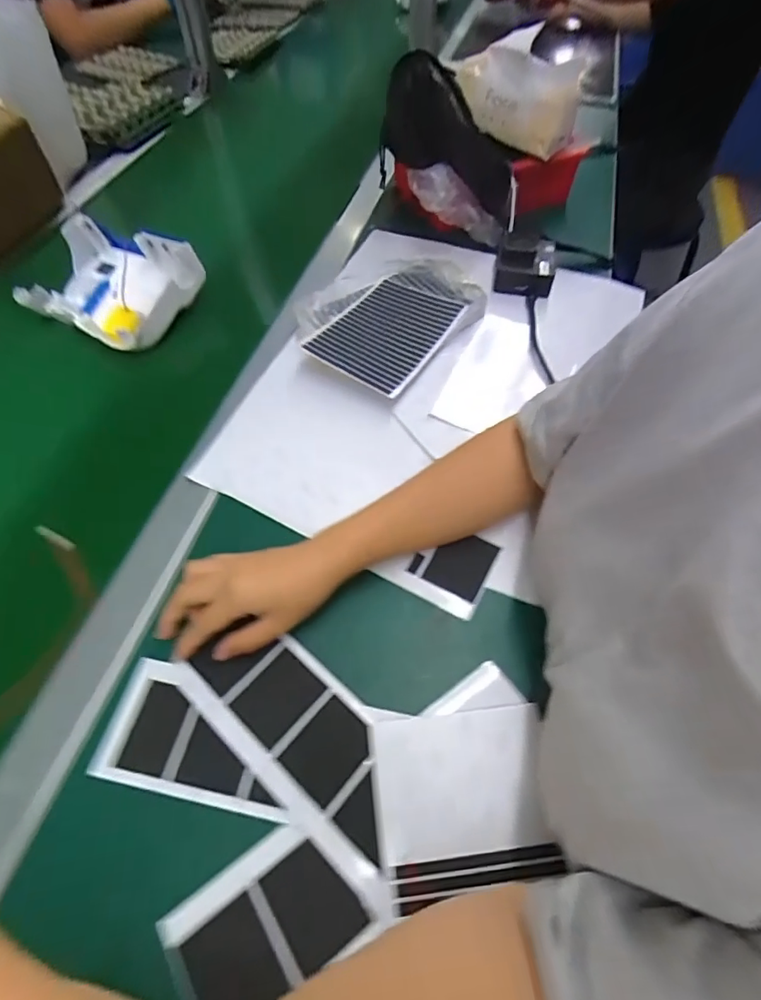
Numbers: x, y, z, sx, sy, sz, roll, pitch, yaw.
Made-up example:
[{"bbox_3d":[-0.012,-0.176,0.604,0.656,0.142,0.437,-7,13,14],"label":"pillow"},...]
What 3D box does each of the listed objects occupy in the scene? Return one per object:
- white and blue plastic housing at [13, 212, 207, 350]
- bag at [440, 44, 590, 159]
[{"bbox_3d":[-0.318,-0.258,0.585,0.183,0.065,0.137,27,62,15],"label":"white and blue plastic housing"},{"bbox_3d":[0.178,-0.553,0.683,0.180,0.092,0.092,16,57,10],"label":"bag"}]

